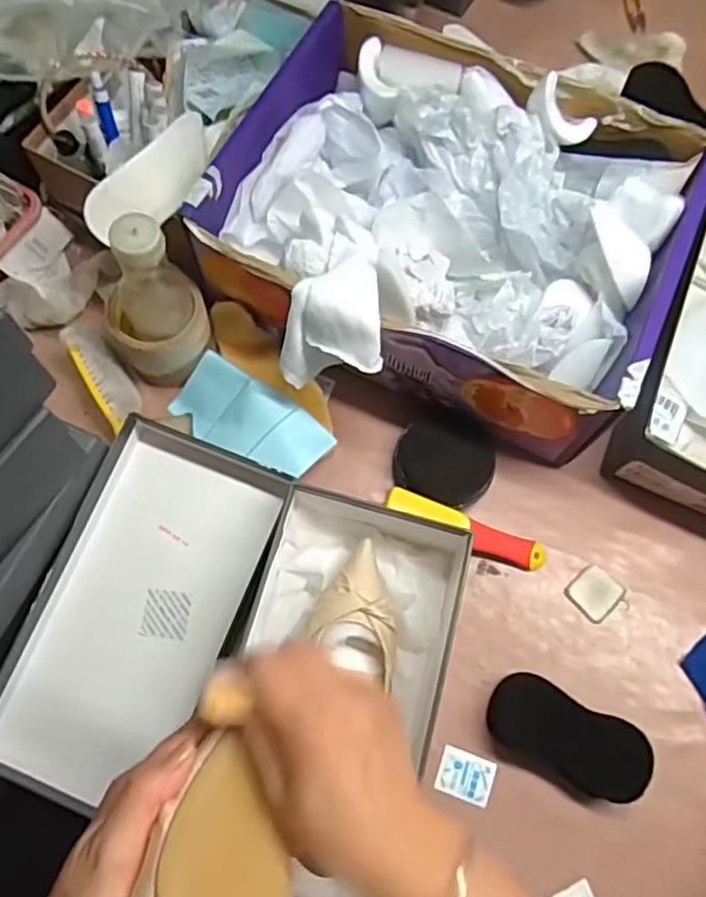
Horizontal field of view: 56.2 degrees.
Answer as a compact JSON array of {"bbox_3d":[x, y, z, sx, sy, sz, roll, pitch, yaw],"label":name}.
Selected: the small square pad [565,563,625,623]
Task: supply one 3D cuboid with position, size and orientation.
[{"bbox_3d":[0.224,0.132,0.608,0.047,0.007,0.041,-39,75,-14],"label":"small square pad"}]

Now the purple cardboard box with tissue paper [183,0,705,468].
[{"bbox_3d":[0.086,-0.198,0.646,0.399,0.151,0.348,24,71,7],"label":"purple cardboard box with tissue paper"}]

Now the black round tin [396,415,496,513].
[{"bbox_3d":[0.088,0.010,0.627,0.091,0.037,0.082,19,70,6],"label":"black round tin"}]

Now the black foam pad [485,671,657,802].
[{"bbox_3d":[0.180,0.243,0.553,0.128,0.032,0.064,27,71,8],"label":"black foam pad"}]

